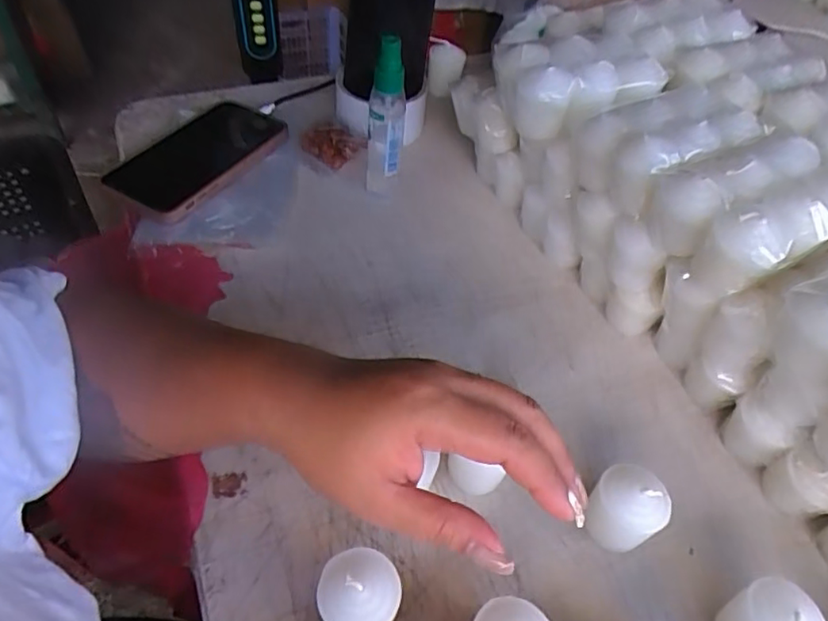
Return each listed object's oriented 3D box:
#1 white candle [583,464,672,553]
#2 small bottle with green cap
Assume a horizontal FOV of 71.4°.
[{"bbox_3d":[0.114,0.106,0.311,0.036,0.042,0.036,3,49,-3],"label":"white candle"},{"bbox_3d":[-0.022,-0.148,0.458,0.027,0.135,0.028,1,49,-5],"label":"small bottle with green cap"}]

